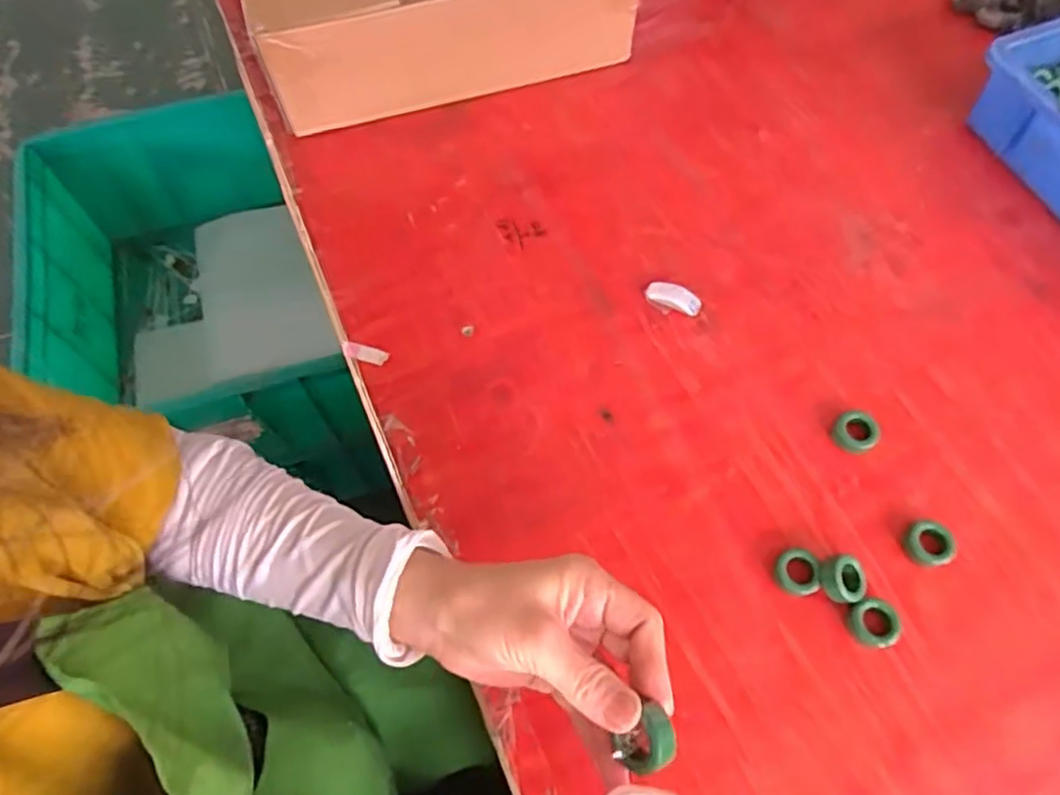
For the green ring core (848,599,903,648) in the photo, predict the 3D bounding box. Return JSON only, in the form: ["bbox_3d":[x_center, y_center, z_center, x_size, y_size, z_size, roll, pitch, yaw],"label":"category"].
[{"bbox_3d":[0.223,0.148,0.456,0.028,0.016,0.029,0,63,1],"label":"green ring core"}]

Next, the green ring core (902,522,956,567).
[{"bbox_3d":[0.274,0.100,0.480,0.028,0.015,0.030,0,63,1],"label":"green ring core"}]

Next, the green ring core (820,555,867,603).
[{"bbox_3d":[0.207,0.121,0.464,0.026,0.018,0.028,0,63,1],"label":"green ring core"}]

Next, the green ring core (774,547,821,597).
[{"bbox_3d":[0.179,0.118,0.469,0.028,0.009,0.029,0,63,1],"label":"green ring core"}]

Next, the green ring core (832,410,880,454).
[{"bbox_3d":[0.241,0.026,0.516,0.030,0.011,0.032,0,63,1],"label":"green ring core"}]

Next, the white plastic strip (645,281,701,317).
[{"bbox_3d":[0.117,-0.081,0.574,0.045,0.012,0.024,18,65,10],"label":"white plastic strip"}]

